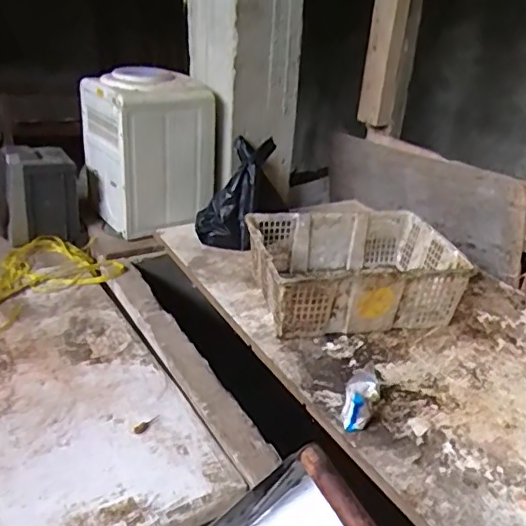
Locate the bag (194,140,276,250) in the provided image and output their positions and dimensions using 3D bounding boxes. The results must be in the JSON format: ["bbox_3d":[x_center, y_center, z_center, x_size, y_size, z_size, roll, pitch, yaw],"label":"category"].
[{"bbox_3d":[-0.067,-0.202,1.616,0.168,0.346,0.103,22,-3,31],"label":"bag"}]

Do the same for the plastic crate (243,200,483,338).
[{"bbox_3d":[0.218,0.016,1.394,0.471,0.169,0.334,-3,28,-14],"label":"plastic crate"}]

